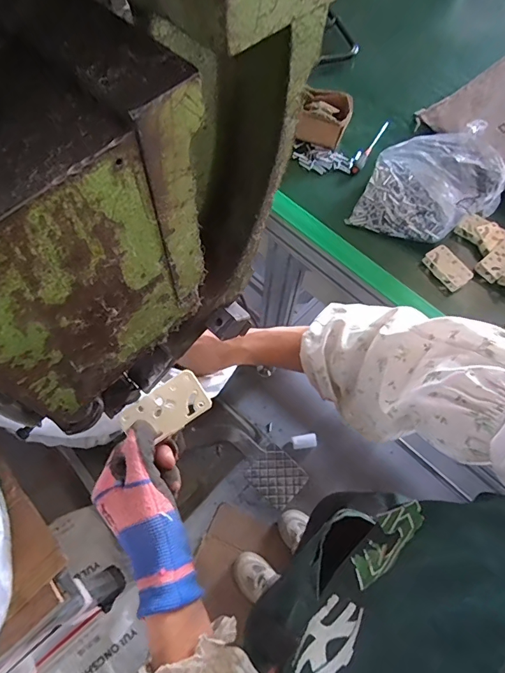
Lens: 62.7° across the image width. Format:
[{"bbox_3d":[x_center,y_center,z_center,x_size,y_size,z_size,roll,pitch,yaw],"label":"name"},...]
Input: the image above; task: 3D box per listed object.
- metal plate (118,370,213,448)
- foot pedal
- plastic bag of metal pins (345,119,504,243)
[{"bbox_3d":[-0.079,0.068,0.381,0.077,0.005,0.043,-34,90,-19],"label":"metal plate"},{"bbox_3d":[0.073,0.417,1.237,0.154,0.041,0.138,41,71,15],"label":"foot pedal"},{"bbox_3d":[0.320,-0.279,0.745,0.213,0.109,0.209,22,67,8],"label":"plastic bag of metal pins"}]

